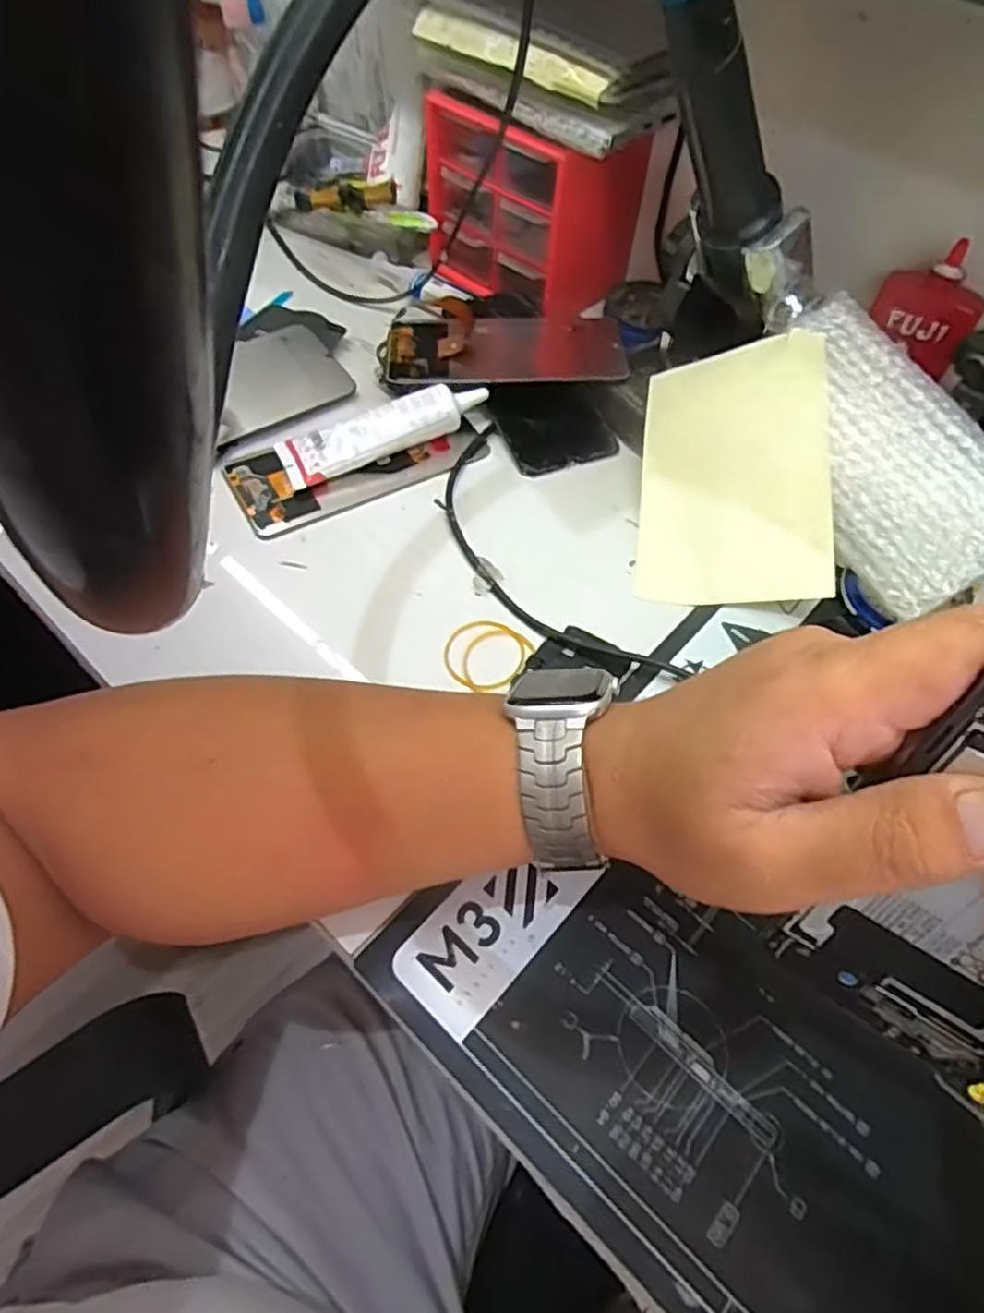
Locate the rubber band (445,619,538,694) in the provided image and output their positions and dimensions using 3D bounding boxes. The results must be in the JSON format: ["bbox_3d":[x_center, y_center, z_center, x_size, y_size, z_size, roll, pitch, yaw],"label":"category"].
[{"bbox_3d":[-0.004,-0.002,0.384,0.043,0.004,0.044,32,62,17],"label":"rubber band"}]

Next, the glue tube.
[{"bbox_3d":[-0.067,-0.143,0.450,0.132,0.029,0.035,-20,60,-14],"label":"glue tube"}]

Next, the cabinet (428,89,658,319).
[{"bbox_3d":[0.035,-0.339,0.525,0.146,0.115,0.116,39,64,20],"label":"cabinet"}]

